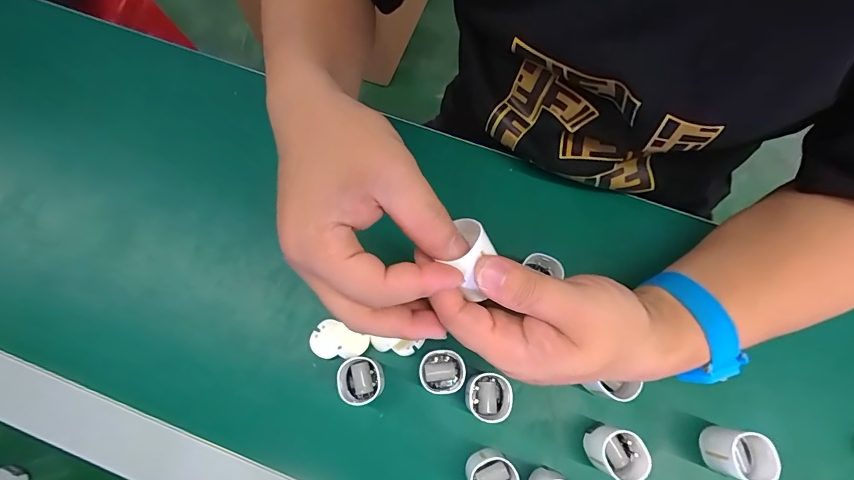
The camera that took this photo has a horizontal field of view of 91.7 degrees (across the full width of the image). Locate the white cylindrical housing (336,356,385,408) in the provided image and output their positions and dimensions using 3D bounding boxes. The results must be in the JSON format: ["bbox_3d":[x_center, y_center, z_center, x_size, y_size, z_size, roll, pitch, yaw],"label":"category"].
[{"bbox_3d":[-0.047,0.099,0.294,0.035,0.034,0.031,18,72,6],"label":"white cylindrical housing"}]

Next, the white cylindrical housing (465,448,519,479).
[{"bbox_3d":[0.043,0.158,0.277,0.029,0.037,0.031,0,71,0],"label":"white cylindrical housing"}]

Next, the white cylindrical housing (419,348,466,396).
[{"bbox_3d":[0.010,0.095,0.297,0.030,0.038,0.029,0,71,0],"label":"white cylindrical housing"}]

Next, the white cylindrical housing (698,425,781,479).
[{"bbox_3d":[0.207,0.144,0.279,0.029,0.037,0.030,0,71,0],"label":"white cylindrical housing"}]

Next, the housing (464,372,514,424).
[{"bbox_3d":[0.043,0.111,0.292,0.035,0.039,0.030,20,72,6],"label":"housing"}]

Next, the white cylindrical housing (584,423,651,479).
[{"bbox_3d":[0.126,0.144,0.281,0.030,0.036,0.029,0,71,0],"label":"white cylindrical housing"}]

